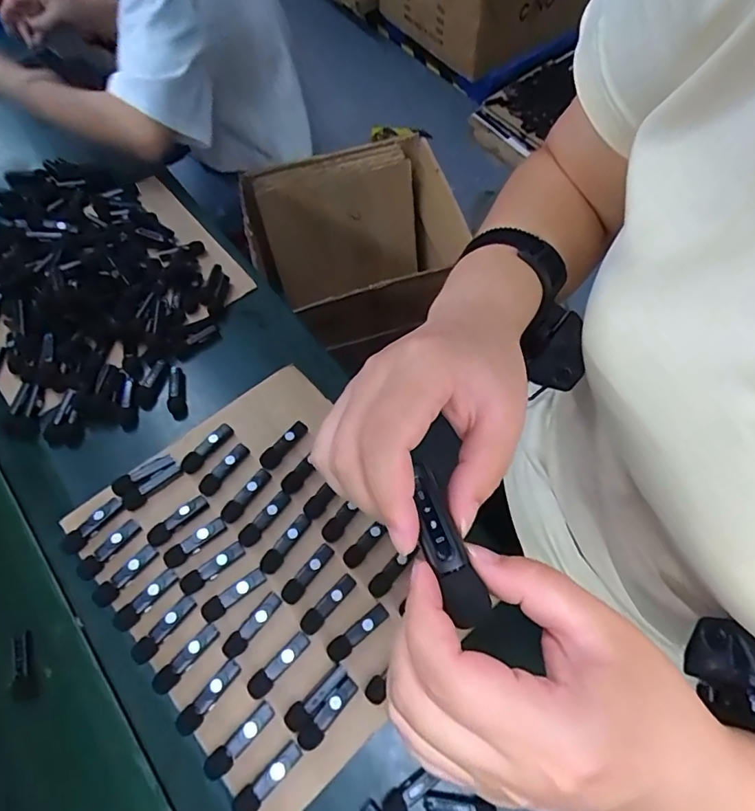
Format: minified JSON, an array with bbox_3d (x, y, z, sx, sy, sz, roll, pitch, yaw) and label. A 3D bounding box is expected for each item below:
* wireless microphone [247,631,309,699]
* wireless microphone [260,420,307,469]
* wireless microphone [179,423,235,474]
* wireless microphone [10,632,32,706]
[{"bbox_3d":[-0.089,0.235,0.458,0.066,0.009,0.019,-37,70,-20],"label":"wireless microphone"},{"bbox_3d":[-0.102,0.043,0.557,0.019,0.011,0.065,38,66,15],"label":"wireless microphone"},{"bbox_3d":[-0.184,0.046,0.547,0.021,0.012,0.065,34,65,13],"label":"wireless microphone"},{"bbox_3d":[-0.364,0.269,0.521,0.018,0.014,0.069,-24,67,-11],"label":"wireless microphone"}]

